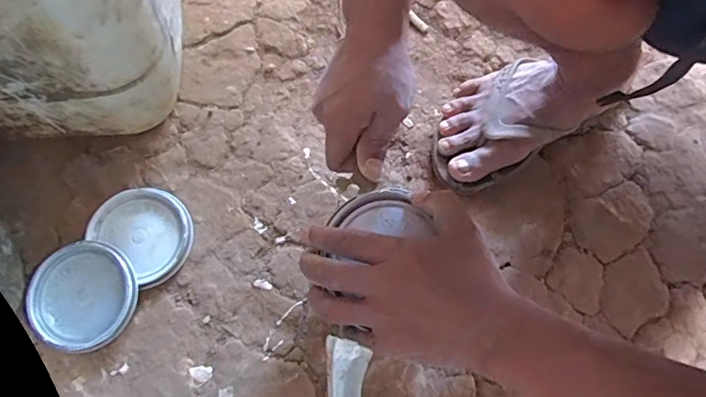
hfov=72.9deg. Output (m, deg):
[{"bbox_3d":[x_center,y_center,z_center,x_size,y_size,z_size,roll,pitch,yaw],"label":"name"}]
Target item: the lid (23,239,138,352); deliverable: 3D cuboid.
[{"bbox_3d":[-0.260,0.095,0.460,0.098,0.018,0.098,0,71,-1],"label":"lid"}]

